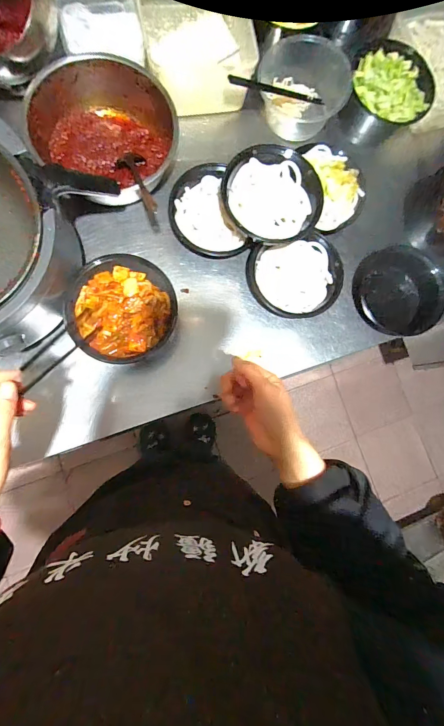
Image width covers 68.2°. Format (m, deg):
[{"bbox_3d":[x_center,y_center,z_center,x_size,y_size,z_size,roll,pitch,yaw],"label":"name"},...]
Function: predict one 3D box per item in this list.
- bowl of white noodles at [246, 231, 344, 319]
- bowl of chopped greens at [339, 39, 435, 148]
[{"bbox_3d":[0.136,-0.155,0.621,0.168,0.050,0.142,-14,85,-8],"label":"bowl of white noodles"},{"bbox_3d":[0.321,-0.525,0.660,0.154,0.112,0.144,1,83,-7],"label":"bowl of chopped greens"}]

